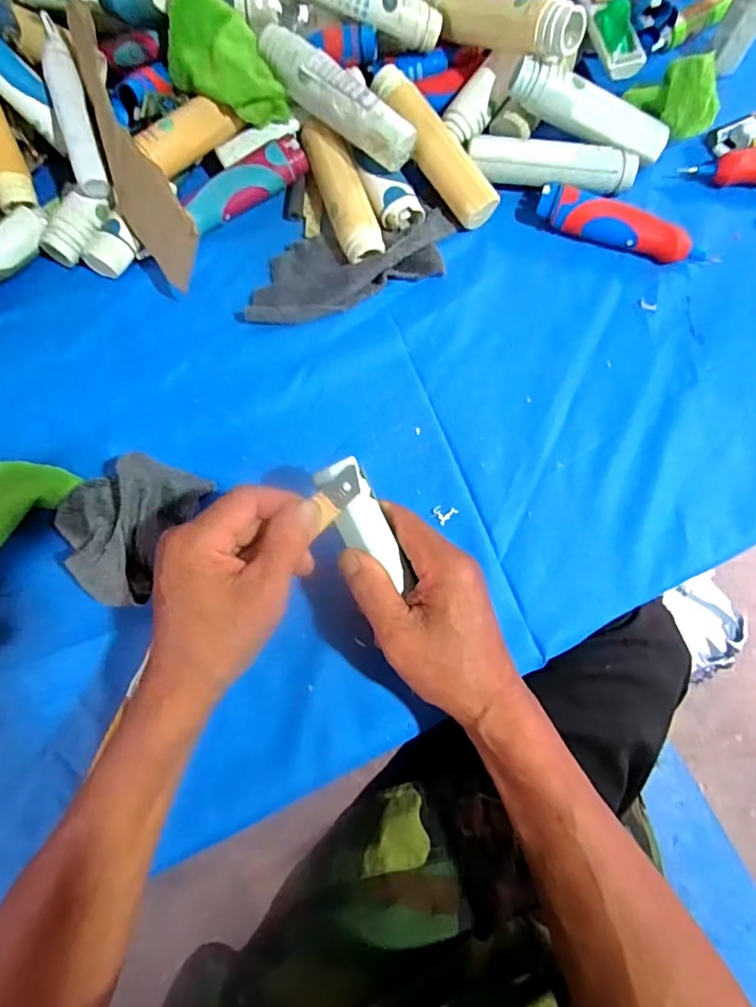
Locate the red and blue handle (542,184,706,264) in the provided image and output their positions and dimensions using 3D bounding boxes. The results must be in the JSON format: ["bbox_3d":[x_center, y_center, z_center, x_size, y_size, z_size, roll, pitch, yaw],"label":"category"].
[{"bbox_3d":[0.198,-0.224,0.426,0.136,0.030,0.023,22,77,5],"label":"red and blue handle"}]

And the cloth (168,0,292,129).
[{"bbox_3d":[-0.124,-0.346,0.407,0.063,0.056,0.092,-39,78,-9],"label":"cloth"}]

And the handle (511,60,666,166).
[{"bbox_3d":[0.174,-0.318,0.428,0.138,0.027,0.034,18,76,-10],"label":"handle"}]

